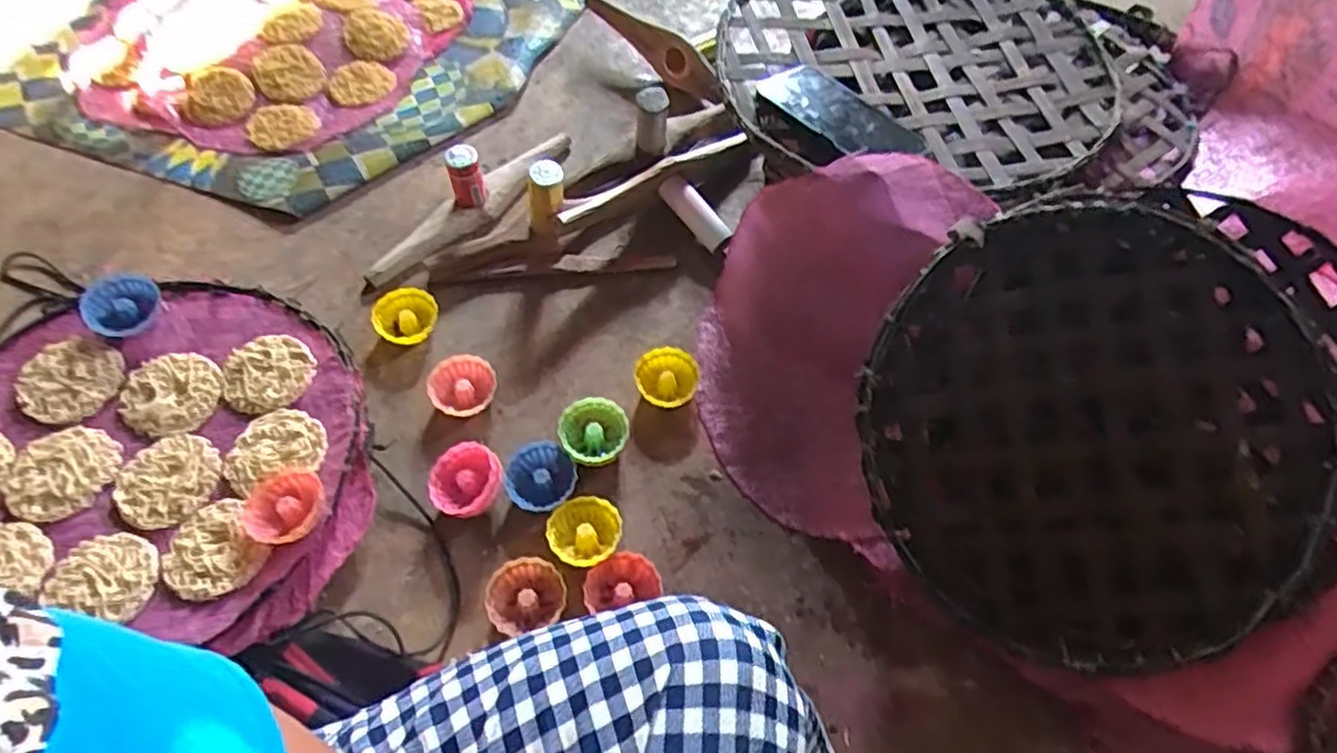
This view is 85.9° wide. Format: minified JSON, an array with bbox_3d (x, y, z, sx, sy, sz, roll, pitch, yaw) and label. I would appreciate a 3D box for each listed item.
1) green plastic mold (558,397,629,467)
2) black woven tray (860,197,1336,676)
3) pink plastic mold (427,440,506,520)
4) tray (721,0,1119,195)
[{"bbox_3d":[-0.069,0.054,0.667,0.063,0.037,0.060,2,58,-3],"label":"green plastic mold"},{"bbox_3d":[0.328,0.040,0.560,0.335,0.025,0.339,37,88,8],"label":"black woven tray"},{"bbox_3d":[-0.176,0.092,0.632,0.063,0.026,0.063,-8,63,17],"label":"pink plastic mold"},{"bbox_3d":[0.258,-0.336,0.750,0.383,0.028,0.386,13,59,4],"label":"tray"}]

